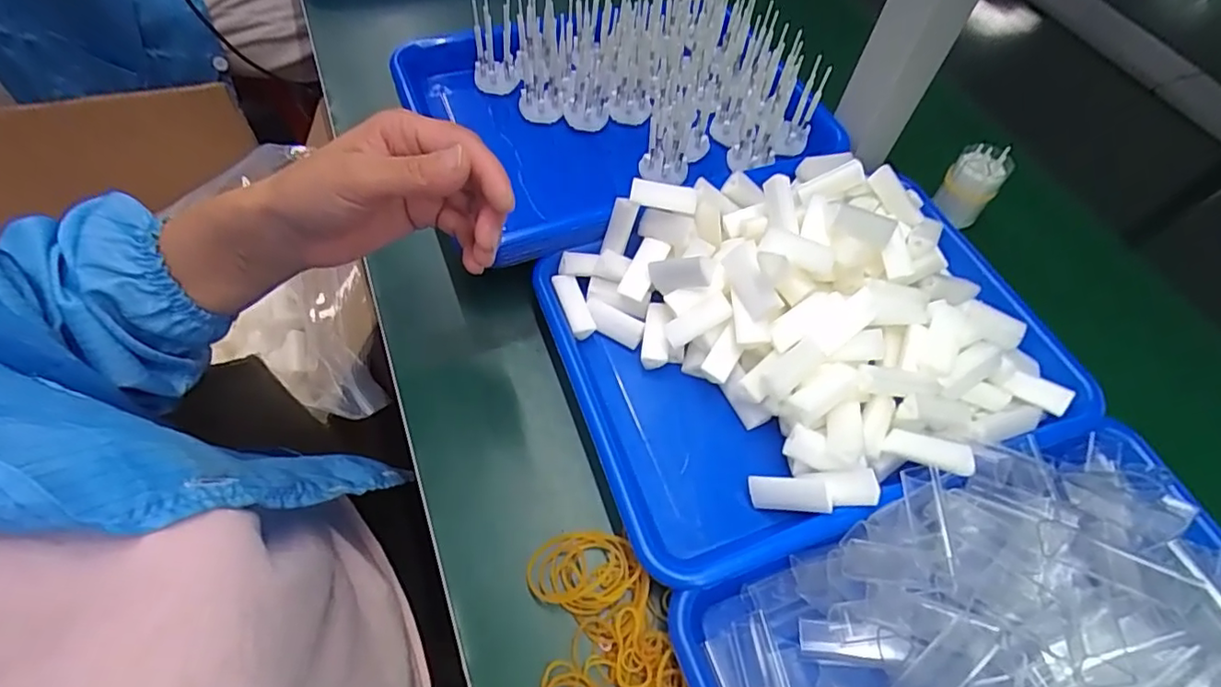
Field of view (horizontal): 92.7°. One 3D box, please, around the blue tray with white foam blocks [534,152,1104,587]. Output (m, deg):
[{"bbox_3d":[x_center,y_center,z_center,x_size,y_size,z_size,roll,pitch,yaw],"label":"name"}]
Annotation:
[{"bbox_3d":[0.131,-0.013,0.390,0.315,0.086,0.246,-16,61,-14],"label":"blue tray with white foam blocks"}]

